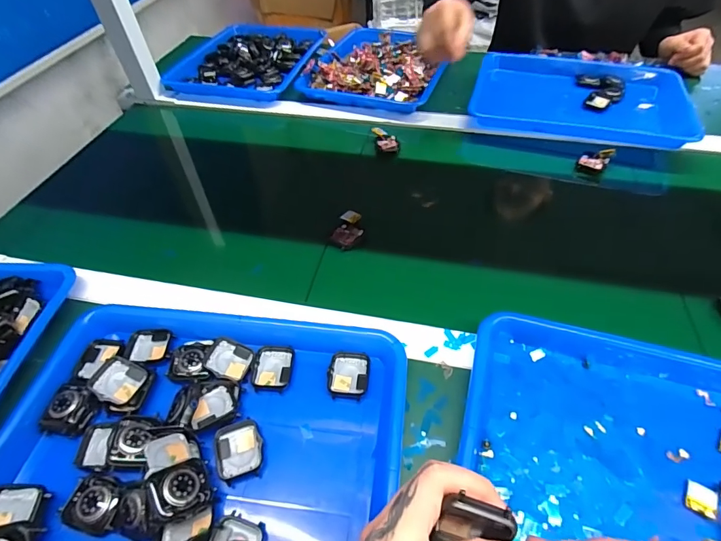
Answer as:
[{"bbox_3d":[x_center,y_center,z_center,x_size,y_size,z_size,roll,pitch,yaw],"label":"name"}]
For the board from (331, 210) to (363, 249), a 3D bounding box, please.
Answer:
[{"bbox_3d":[-0.014,-0.053,0.518,0.036,0.009,0.059,15,53,15],"label":"board"}]

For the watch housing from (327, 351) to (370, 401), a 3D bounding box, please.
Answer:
[{"bbox_3d":[-0.011,0.098,0.383,0.038,0.004,0.045,5,51,7],"label":"watch housing"}]

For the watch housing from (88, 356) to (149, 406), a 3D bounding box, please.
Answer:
[{"bbox_3d":[-0.228,0.104,0.382,0.042,0.009,0.040,21,49,-3],"label":"watch housing"}]

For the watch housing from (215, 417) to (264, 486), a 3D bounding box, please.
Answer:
[{"bbox_3d":[-0.102,0.151,0.341,0.037,0.008,0.046,-17,52,-11],"label":"watch housing"}]

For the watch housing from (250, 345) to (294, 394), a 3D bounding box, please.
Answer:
[{"bbox_3d":[-0.086,0.095,0.395,0.038,0.006,0.047,0,51,3],"label":"watch housing"}]

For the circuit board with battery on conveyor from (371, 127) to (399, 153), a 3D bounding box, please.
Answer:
[{"bbox_3d":[0.041,-0.212,0.659,0.032,0.017,0.055,-13,51,-7],"label":"circuit board with battery on conveyor"}]

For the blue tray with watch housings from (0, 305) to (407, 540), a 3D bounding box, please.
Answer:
[{"bbox_3d":[-0.132,0.145,0.336,0.322,0.039,0.255,5,51,7],"label":"blue tray with watch housings"}]

